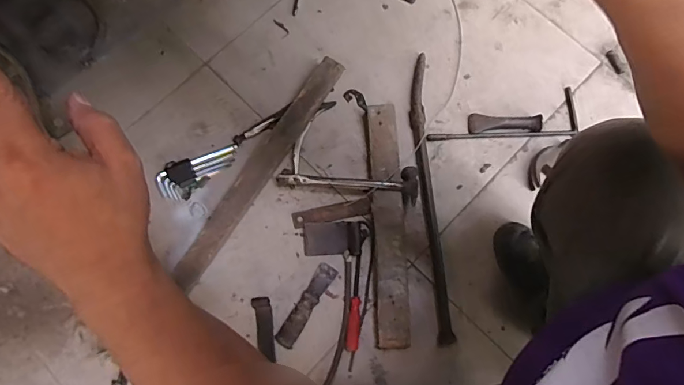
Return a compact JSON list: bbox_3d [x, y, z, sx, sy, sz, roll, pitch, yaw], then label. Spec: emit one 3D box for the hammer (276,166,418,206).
[{"bbox_3d":[0.011,-0.012,0.795,0.273,0.039,0.079,-2,78,1],"label":"hammer"}]

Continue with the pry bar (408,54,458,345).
[{"bbox_3d":[0.170,-0.007,0.821,0.040,0.027,0.577,-4,78,1],"label":"pry bar"}]

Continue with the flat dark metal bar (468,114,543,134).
[{"bbox_3d":[0.333,-0.145,0.845,0.143,0.026,0.040,-1,78,1],"label":"flat dark metal bar"}]

